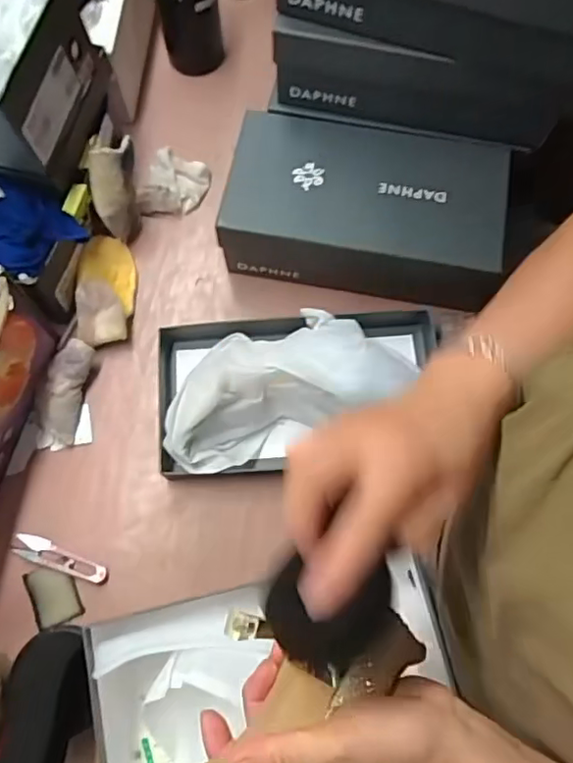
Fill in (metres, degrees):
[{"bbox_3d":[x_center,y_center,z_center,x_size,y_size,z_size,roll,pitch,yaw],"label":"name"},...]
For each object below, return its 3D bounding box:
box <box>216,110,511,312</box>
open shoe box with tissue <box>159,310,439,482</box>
[{"bbox_3d":[0.088,-0.193,0.654,0.291,0.104,0.162,13,72,3],"label":"box"},{"bbox_3d":[0.011,0.005,0.608,0.295,0.100,0.166,-4,72,-2],"label":"open shoe box with tissue"}]

